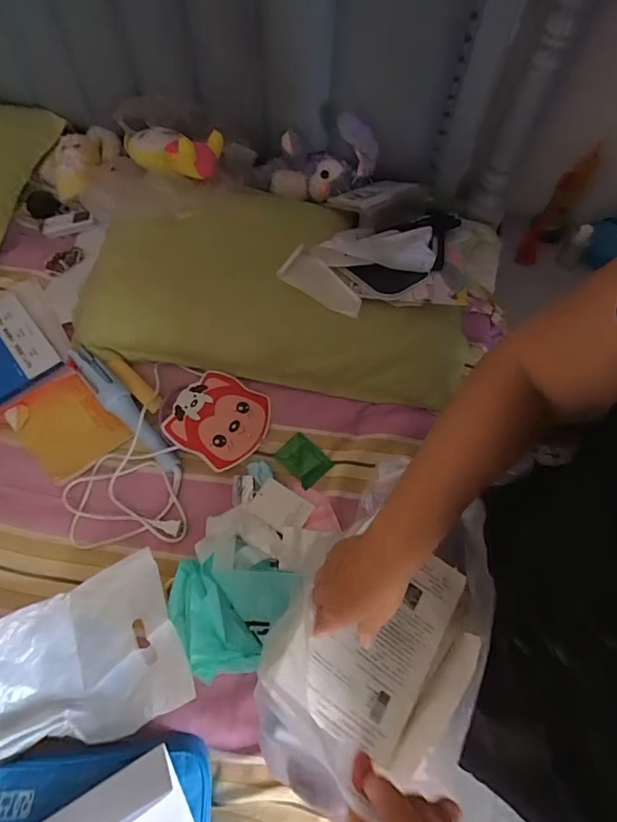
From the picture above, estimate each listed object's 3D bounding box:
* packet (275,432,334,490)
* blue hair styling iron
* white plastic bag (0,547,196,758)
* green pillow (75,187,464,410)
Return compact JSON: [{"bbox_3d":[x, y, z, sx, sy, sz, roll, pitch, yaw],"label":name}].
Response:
[{"bbox_3d":[-0.008,0.081,0.761,0.063,0.022,0.083,-41,72,-18],"label":"packet"},{"bbox_3d":[-0.316,-0.006,0.774,0.047,0.025,0.284,-40,72,-17],"label":"blue hair styling iron"},{"bbox_3d":[-0.306,0.334,0.589,0.261,0.070,0.207,-26,68,-12],"label":"white plastic bag"},{"bbox_3d":[-0.067,-0.243,0.824,0.712,0.084,0.359,8,70,4],"label":"green pillow"}]

